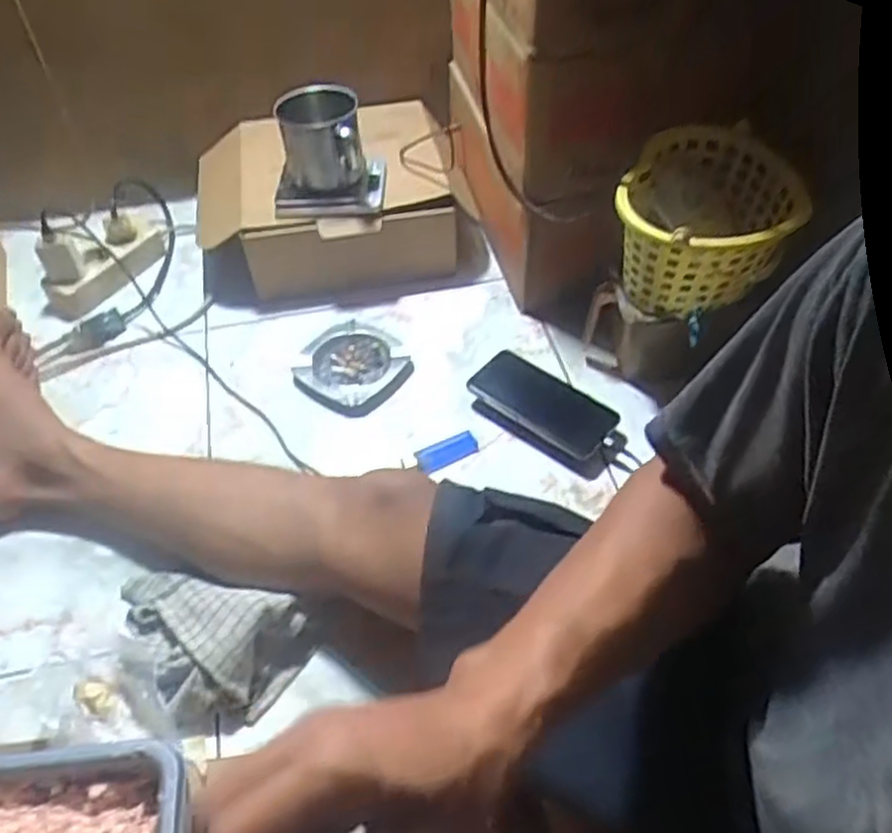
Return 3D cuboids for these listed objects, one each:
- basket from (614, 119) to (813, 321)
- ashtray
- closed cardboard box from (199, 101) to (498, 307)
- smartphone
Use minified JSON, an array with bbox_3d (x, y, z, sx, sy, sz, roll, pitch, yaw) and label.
[{"bbox_3d":[0.261,-0.187,0.761,0.154,0.118,0.189,24,55,20],"label":"basket"},{"bbox_3d":[-0.109,-0.059,0.877,0.127,0.028,0.110,32,57,25],"label":"ashtray"},{"bbox_3d":[-0.145,-0.279,0.999,0.354,0.120,0.259,-12,51,-8],"label":"closed cardboard box"},{"bbox_3d":[0.103,-0.017,0.815,0.152,0.012,0.074,34,63,22],"label":"smartphone"}]

